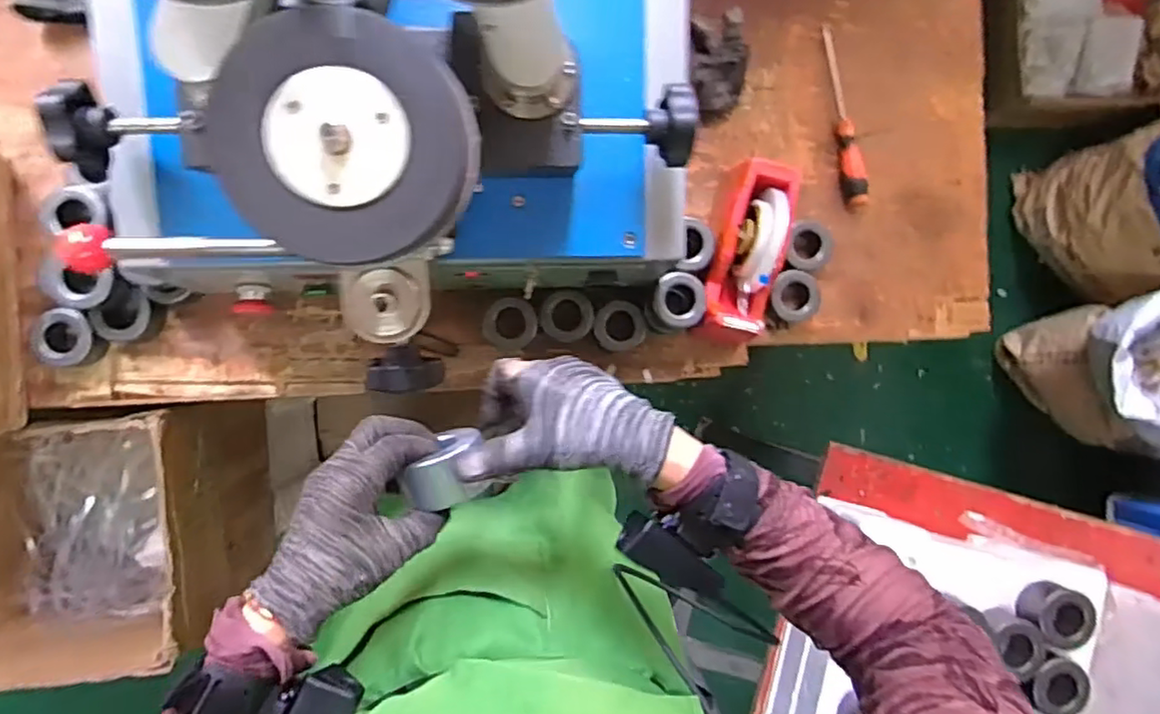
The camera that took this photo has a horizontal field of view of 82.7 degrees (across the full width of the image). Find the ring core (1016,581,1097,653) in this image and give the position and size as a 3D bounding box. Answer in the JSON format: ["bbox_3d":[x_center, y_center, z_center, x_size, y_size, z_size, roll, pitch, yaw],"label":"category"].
[{"bbox_3d":[0.487,0.263,0.678,0.059,0.044,0.059,0,91,-6],"label":"ring core"}]

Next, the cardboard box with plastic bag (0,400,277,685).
[{"bbox_3d":[-0.618,0.225,0.842,0.334,0.235,0.304,-5,91,-6],"label":"cardboard box with plastic bag"}]

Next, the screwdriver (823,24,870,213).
[{"bbox_3d":[0.321,-0.292,0.803,0.026,0.030,0.226,-12,92,-6],"label":"screwdriver"}]

